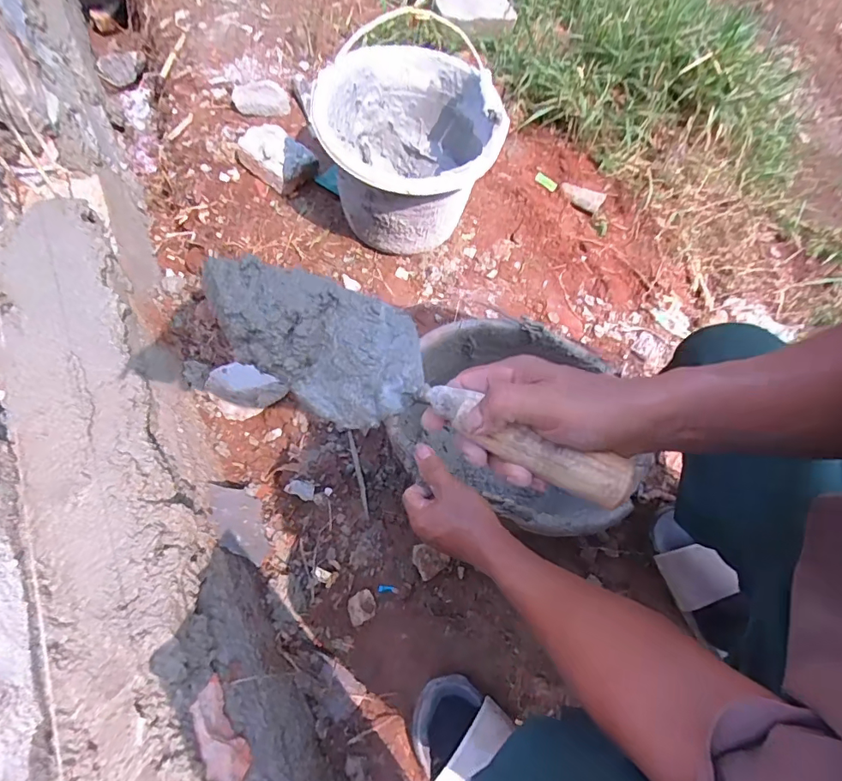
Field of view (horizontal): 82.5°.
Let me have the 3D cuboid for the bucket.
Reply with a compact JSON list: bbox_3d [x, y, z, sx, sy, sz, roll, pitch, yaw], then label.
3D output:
[{"bbox_3d":[-0.020,-0.341,0.707,0.236,0.187,0.276,-7,62,-6],"label":"bucket"}]

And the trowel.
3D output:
[{"bbox_3d":[-0.002,-0.008,0.320,0.291,0.058,0.086,27,64,9],"label":"trowel"}]

